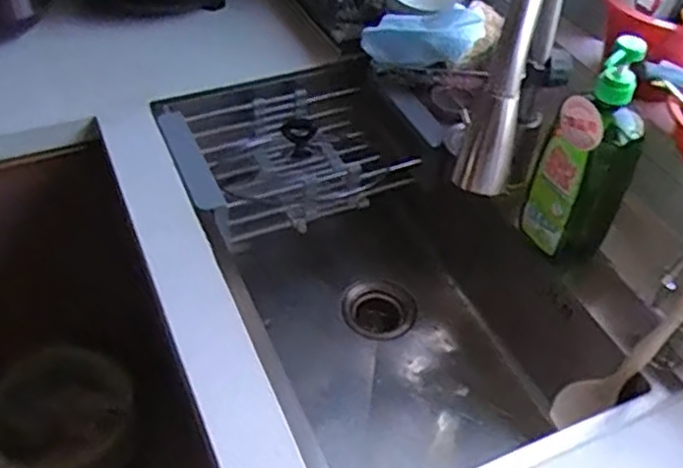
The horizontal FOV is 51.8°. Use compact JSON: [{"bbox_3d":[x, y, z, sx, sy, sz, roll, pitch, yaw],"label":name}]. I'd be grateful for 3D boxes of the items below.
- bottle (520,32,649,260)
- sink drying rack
[{"bbox_3d":[0.273,-0.081,0.781,0.104,0.274,0.065,21,49,16],"label":"bottle"},{"bbox_3d":[-0.068,-0.118,1.081,0.359,0.100,0.255,-21,51,-21],"label":"sink drying rack"}]

